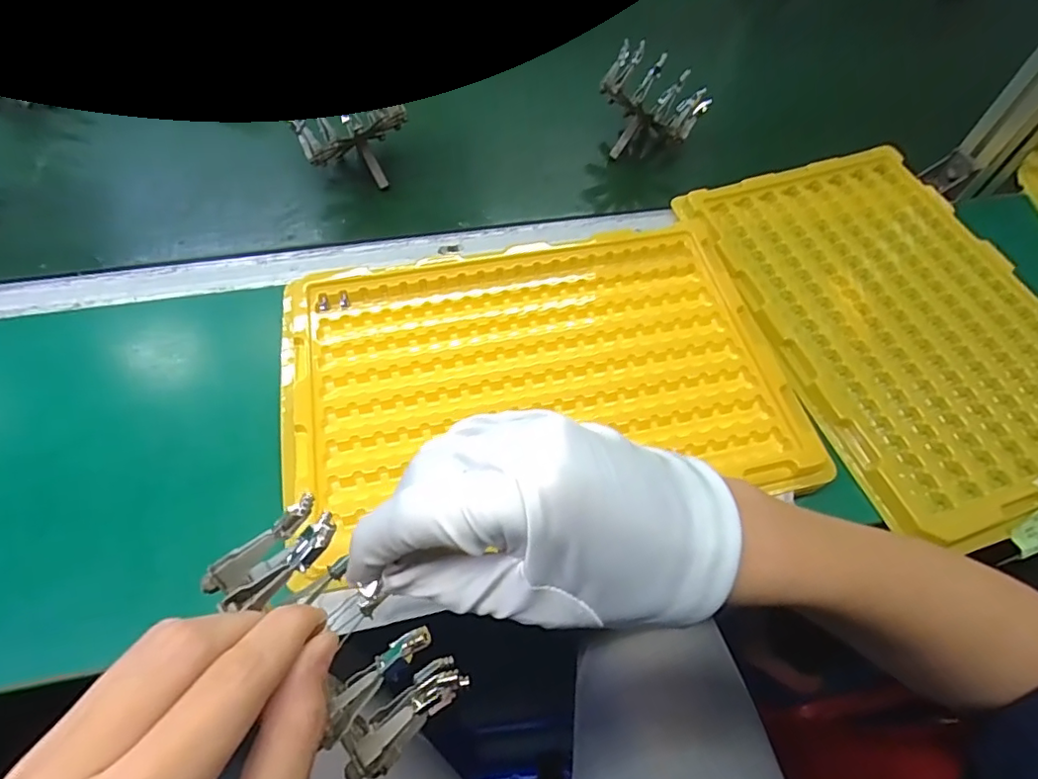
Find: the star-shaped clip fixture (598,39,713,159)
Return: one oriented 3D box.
[{"bbox_3d":[0.134,-0.288,0.566,0.092,0.101,0.081,-16,61,-11],"label":"star-shaped clip fixture"}]

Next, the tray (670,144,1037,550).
[{"bbox_3d":[0.333,-0.067,0.484,0.243,0.023,0.360,-17,61,-12],"label":"tray"}]

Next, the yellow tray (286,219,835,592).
[{"bbox_3d":[0.013,-0.021,0.432,0.366,0.022,0.243,-8,62,-7],"label":"yellow tray"}]

